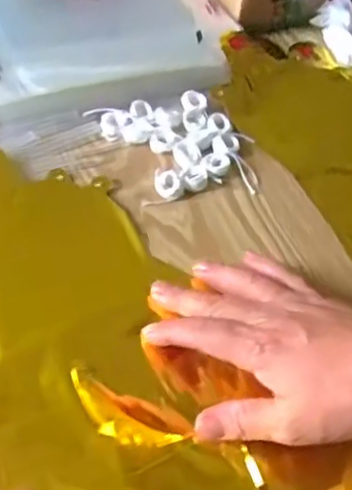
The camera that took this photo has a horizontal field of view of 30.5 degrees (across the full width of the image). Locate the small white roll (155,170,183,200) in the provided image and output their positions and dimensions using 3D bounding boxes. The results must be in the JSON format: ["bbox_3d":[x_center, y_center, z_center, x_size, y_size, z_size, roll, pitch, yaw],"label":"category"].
[{"bbox_3d":[-0.005,-0.044,0.472,0.020,0.011,0.019,3,50,-3],"label":"small white roll"}]

